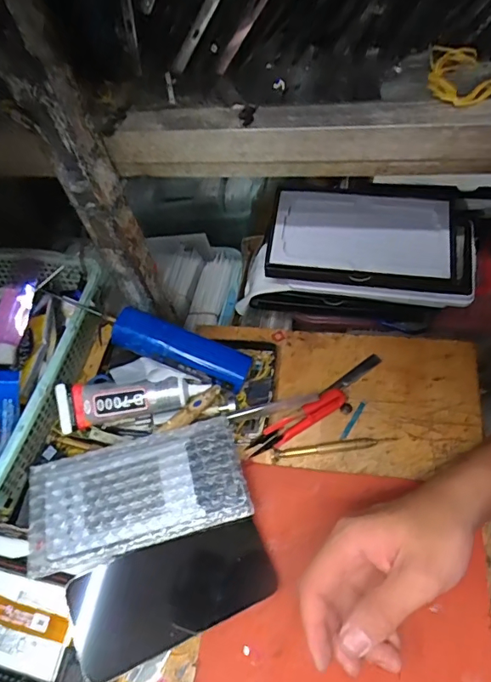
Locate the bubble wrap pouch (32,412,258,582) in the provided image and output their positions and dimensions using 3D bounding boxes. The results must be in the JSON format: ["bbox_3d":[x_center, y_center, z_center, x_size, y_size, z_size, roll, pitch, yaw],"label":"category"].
[{"bbox_3d":[-0.088,0.125,0.401,0.172,0.025,0.091,-14,56,-8],"label":"bubble wrap pouch"}]

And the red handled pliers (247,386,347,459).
[{"bbox_3d":[0.047,0.074,0.437,0.098,0.021,0.016,-32,59,-4],"label":"red handled pliers"}]

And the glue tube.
[{"bbox_3d":[-0.107,0.054,0.455,0.137,0.025,0.034,-8,56,-3],"label":"glue tube"}]

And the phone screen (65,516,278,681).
[{"bbox_3d":[-0.052,0.184,0.361,0.146,0.011,0.068,-16,64,-20],"label":"phone screen"}]

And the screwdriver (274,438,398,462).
[{"bbox_3d":[0.078,0.094,0.428,0.108,0.007,0.010,-5,56,-1],"label":"screwdriver"}]

